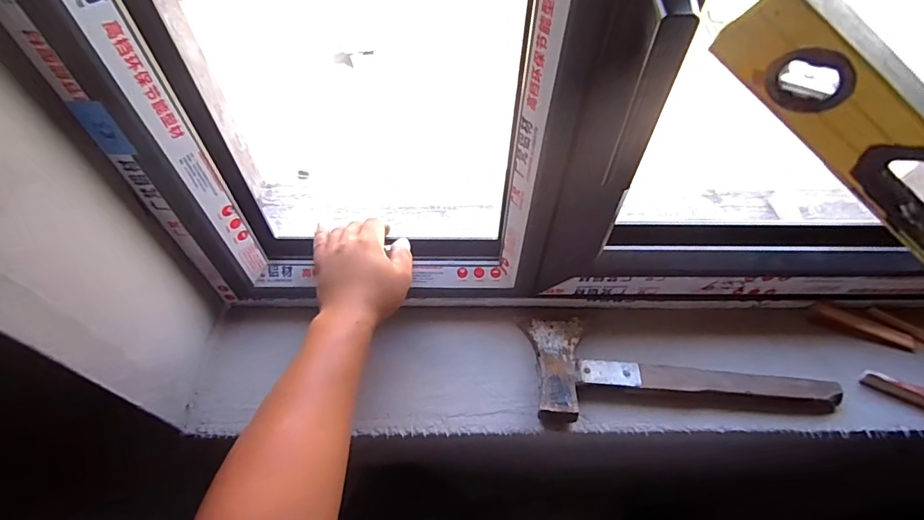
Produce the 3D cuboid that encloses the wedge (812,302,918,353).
[{"bbox_3d":[0.506,0.081,0.586,0.124,0.020,0.023,19,58,11],"label":"wedge"}]

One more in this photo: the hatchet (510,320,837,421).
[{"bbox_3d":[0.252,0.119,0.548,0.340,0.033,0.124,-1,56,-2],"label":"hatchet"}]

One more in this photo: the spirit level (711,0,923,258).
[{"bbox_3d":[0.344,0.011,0.297,0.476,0.066,0.022,42,61,-8],"label":"spirit level"}]

